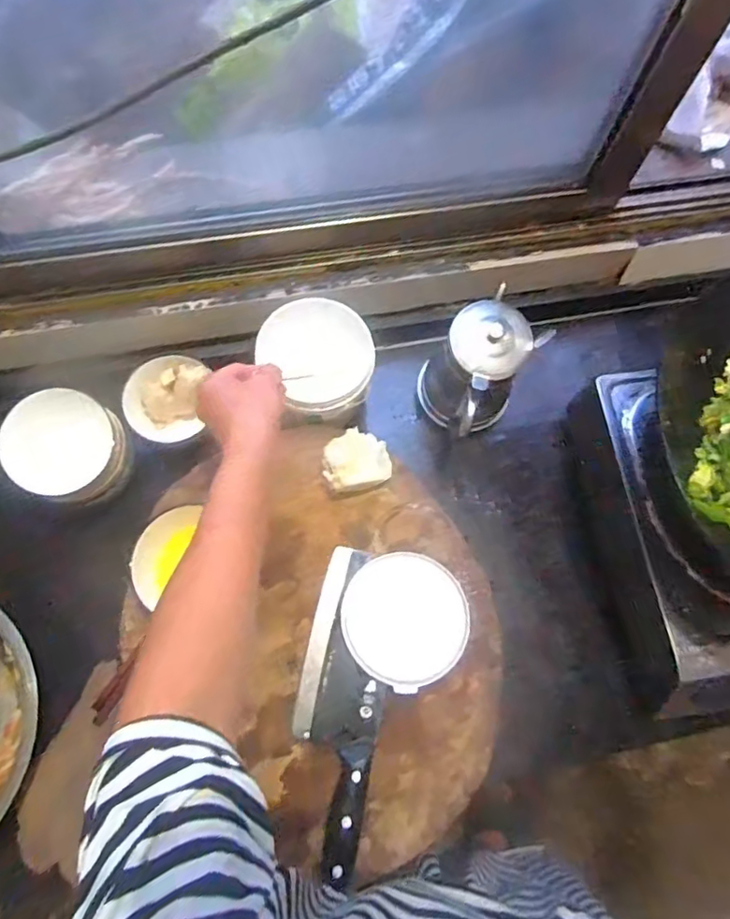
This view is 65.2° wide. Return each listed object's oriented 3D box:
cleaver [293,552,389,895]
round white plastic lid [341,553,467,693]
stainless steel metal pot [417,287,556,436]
[{"bbox_3d":[-0.023,0.225,0.535,0.076,0.019,0.279,10,71,1],"label":"cleaver"},{"bbox_3d":[0.041,0.158,0.567,0.121,0.005,0.126,1,71,-2],"label":"round white plastic lid"},{"bbox_3d":[0.127,-0.106,0.656,0.105,0.128,0.112,1,71,-2],"label":"stainless steel metal pot"}]

